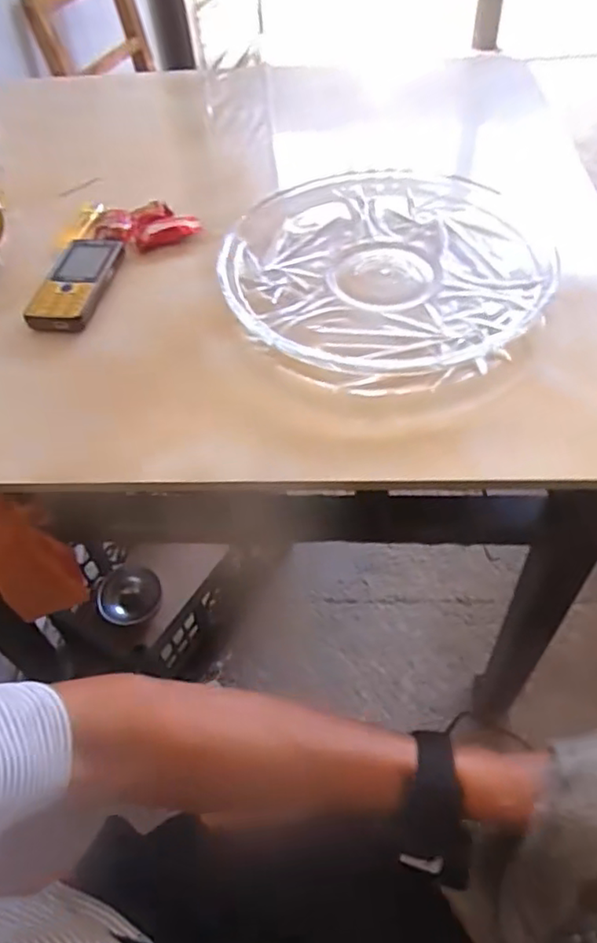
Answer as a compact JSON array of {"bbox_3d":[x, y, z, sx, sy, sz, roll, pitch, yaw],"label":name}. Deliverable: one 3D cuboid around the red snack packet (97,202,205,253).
[{"bbox_3d":[-0.157,-0.256,0.638,0.101,0.021,0.066,-15,52,-7],"label":"red snack packet"}]

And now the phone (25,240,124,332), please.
[{"bbox_3d":[-0.208,-0.177,0.576,0.051,0.023,0.122,9,53,11],"label":"phone"}]

